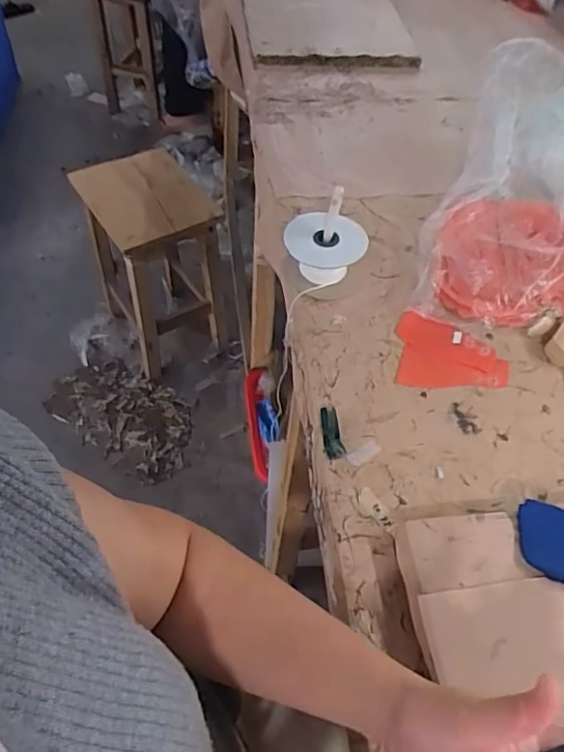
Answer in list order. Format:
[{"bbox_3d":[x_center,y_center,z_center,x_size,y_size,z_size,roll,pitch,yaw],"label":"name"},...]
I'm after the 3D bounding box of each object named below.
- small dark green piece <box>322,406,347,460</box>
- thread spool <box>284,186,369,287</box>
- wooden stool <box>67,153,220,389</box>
[{"bbox_3d":[0.047,0.053,0.538,0.018,0.008,0.058,-5,52,-5],"label":"small dark green piece"},{"bbox_3d":[0.049,-0.152,0.656,0.087,0.073,0.090,2,52,0],"label":"thread spool"},{"bbox_3d":[-0.304,-0.262,1.414,0.229,0.460,0.286,-24,56,-21],"label":"wooden stool"}]

